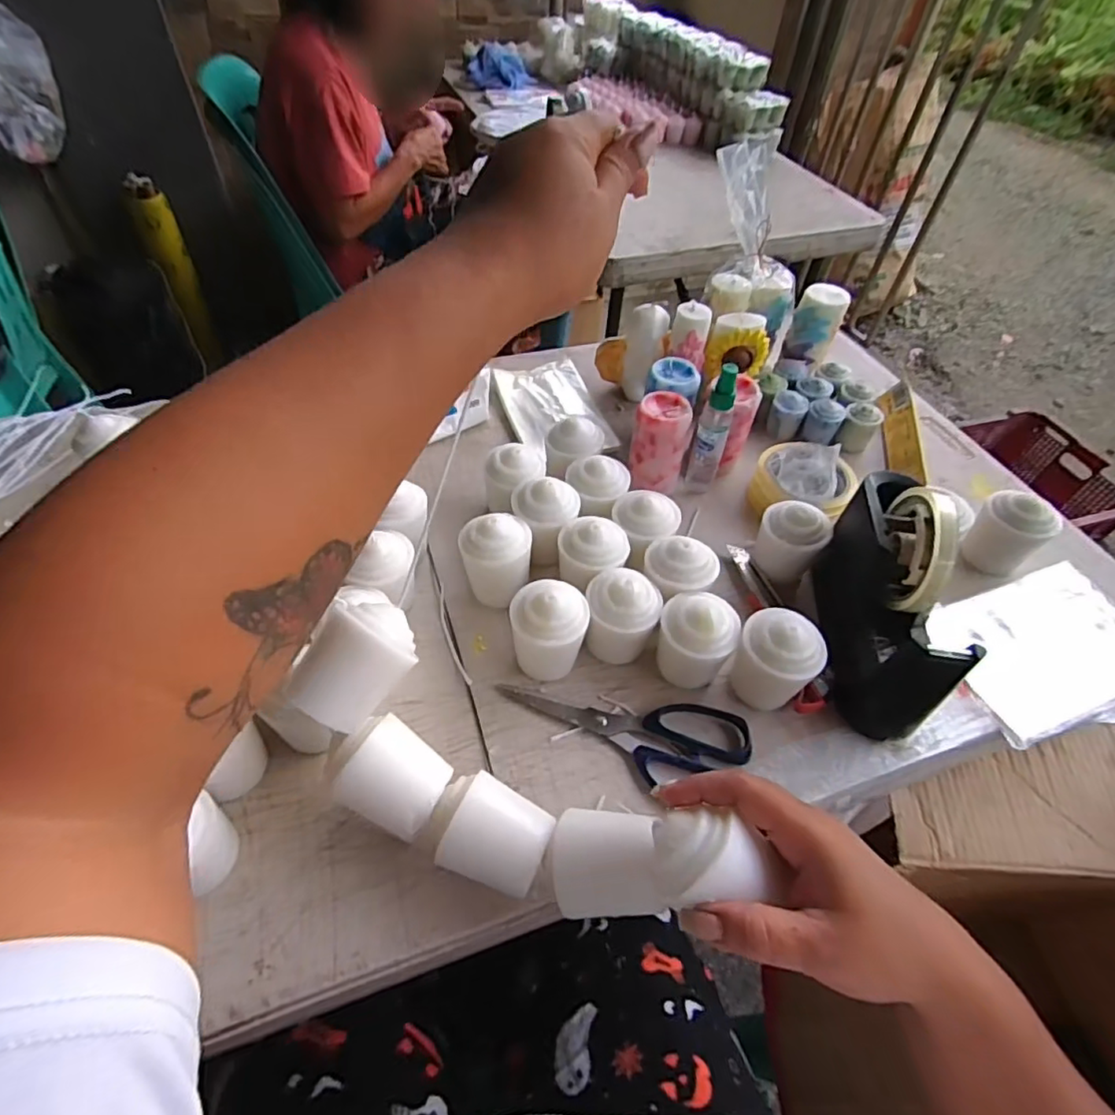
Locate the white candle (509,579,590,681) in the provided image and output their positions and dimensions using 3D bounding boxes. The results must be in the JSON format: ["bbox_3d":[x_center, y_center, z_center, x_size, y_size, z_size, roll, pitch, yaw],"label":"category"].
[{"bbox_3d":[-0.006,0.054,0.436,0.057,0.071,0.051,0,51,-4],"label":"white candle"}]

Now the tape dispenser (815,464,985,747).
[{"bbox_3d":[0.247,0.023,0.438,0.054,0.129,0.183,6,51,1],"label":"tape dispenser"}]

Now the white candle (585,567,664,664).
[{"bbox_3d":[0.048,0.044,0.450,0.055,0.064,0.052,13,52,6],"label":"white candle"}]

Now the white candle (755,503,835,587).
[{"bbox_3d":[0.200,-0.011,0.510,0.057,0.066,0.048,28,55,17],"label":"white candle"}]

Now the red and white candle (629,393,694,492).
[{"bbox_3d":[0.100,-0.107,0.568,0.053,0.086,0.056,19,53,11],"label":"red and white candle"}]

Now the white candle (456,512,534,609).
[{"bbox_3d":[-0.048,0.002,0.478,0.057,0.063,0.054,-4,52,-7],"label":"white candle"}]

